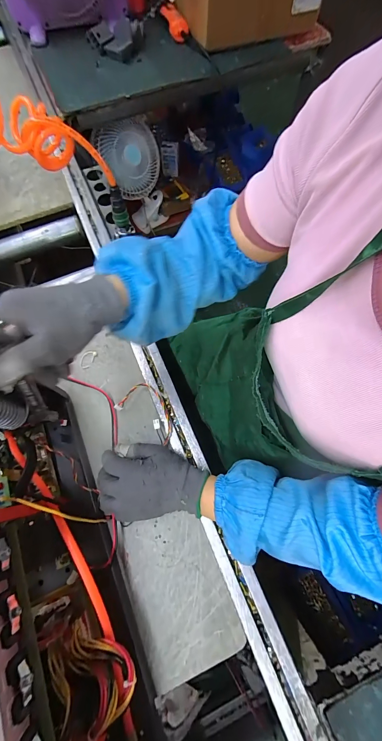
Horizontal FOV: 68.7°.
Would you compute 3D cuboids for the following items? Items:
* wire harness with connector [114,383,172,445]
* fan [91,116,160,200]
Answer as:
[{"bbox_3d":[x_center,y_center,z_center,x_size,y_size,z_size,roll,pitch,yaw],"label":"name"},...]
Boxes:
[{"bbox_3d":[-0.061,0.061,0.433,0.099,0.022,0.061,35,73,12],"label":"wire harness with connector"},{"bbox_3d":[-0.169,-0.623,0.819,0.188,0.190,0.063,-35,73,-11],"label":"fan"}]

